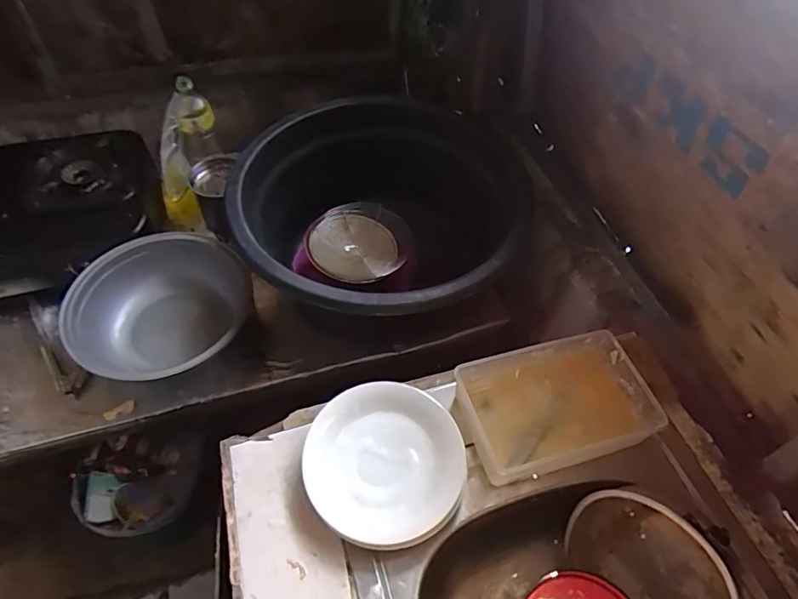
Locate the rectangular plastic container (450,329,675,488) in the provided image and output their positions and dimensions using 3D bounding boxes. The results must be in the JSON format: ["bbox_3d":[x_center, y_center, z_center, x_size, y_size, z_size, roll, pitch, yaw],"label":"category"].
[{"bbox_3d":[0.208,0.137,0.656,0.228,0.065,0.159,-14,55,-11],"label":"rectangular plastic container"}]

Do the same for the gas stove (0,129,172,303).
[{"bbox_3d":[-0.733,-0.139,0.899,0.535,0.132,0.285,-16,55,-13],"label":"gas stove"}]

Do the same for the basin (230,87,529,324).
[{"bbox_3d":[-0.032,-0.144,0.937,0.479,0.229,0.535,16,55,10],"label":"basin"}]

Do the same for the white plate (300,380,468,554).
[{"bbox_3d":[-0.018,0.201,0.617,0.189,0.040,0.191,1,54,-1],"label":"white plate"}]

